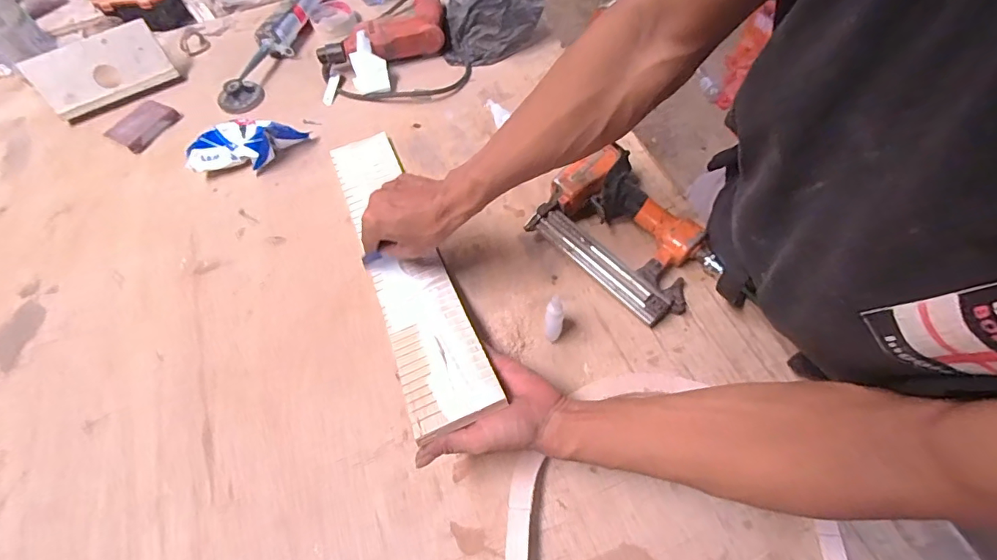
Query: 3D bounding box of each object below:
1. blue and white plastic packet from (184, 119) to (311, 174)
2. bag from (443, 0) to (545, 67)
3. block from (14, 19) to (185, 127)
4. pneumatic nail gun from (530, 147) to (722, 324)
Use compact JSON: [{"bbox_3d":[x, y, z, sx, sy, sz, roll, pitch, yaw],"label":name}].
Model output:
[{"bbox_3d":[-0.387,-0.213,0.731,0.166,0.046,0.095,-5,58,1],"label":"blue and white plastic packet"},{"bbox_3d":[-0.011,-0.468,0.835,0.166,0.087,0.167,-2,59,5],"label":"bag"},{"bbox_3d":[-0.666,-0.349,0.797,0.201,0.107,0.032,-30,30,-11],"label":"block"},{"bbox_3d":[0.163,-0.067,0.598,0.222,0.059,0.156,39,68,24],"label":"pneumatic nail gun"}]

